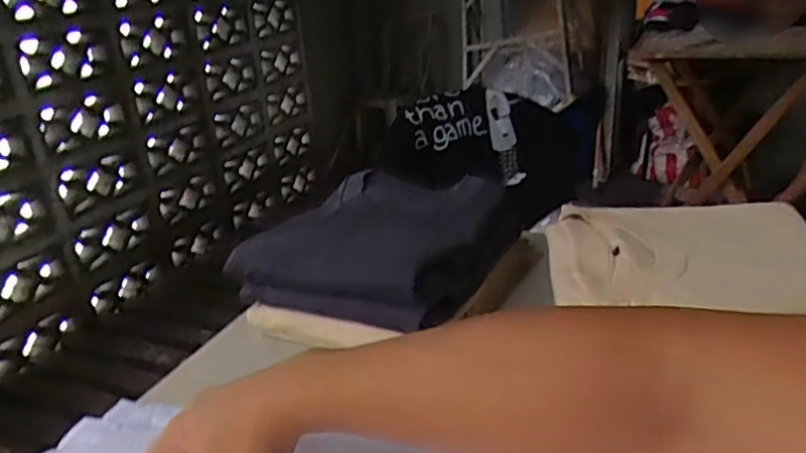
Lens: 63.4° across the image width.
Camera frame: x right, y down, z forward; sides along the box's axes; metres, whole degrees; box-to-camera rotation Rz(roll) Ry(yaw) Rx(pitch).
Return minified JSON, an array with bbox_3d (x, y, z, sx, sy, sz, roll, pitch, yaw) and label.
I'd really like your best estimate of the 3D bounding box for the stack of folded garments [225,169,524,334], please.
[{"bbox_3d":[-0.022,0.018,0.753,0.239,0.070,0.262,7,25,27],"label":"stack of folded garments"}]

